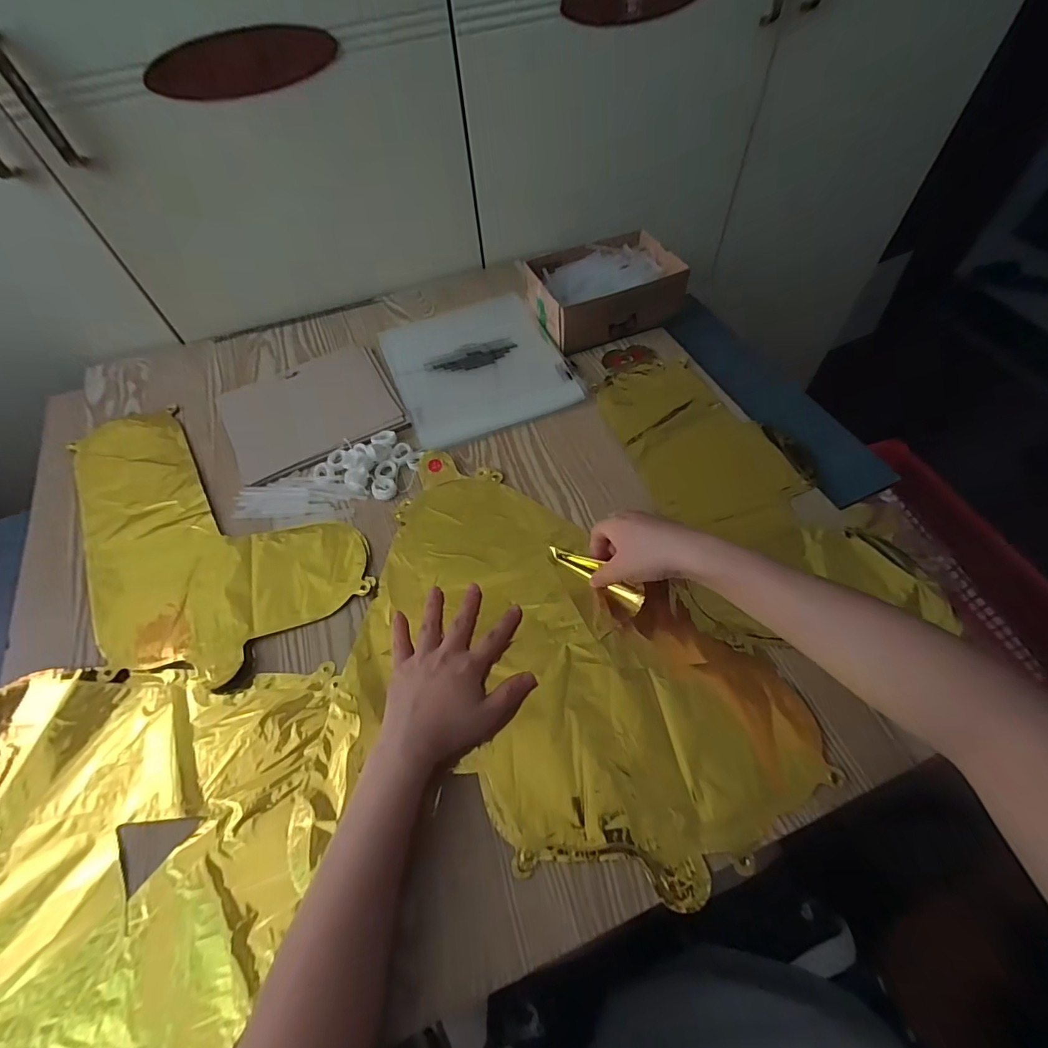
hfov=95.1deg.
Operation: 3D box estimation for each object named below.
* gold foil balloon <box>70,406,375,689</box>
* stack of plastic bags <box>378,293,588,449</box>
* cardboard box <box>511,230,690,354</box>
[{"bbox_3d":[-0.367,0.002,0.509,0.414,0.009,0.212,33,65,22],"label":"gold foil balloon"},{"bbox_3d":[-0.061,-0.205,0.614,0.202,0.021,0.214,-21,58,-9],"label":"stack of plastic bags"},{"bbox_3d":[0.103,-0.316,0.646,0.186,0.057,0.143,-21,58,-10],"label":"cardboard box"}]

